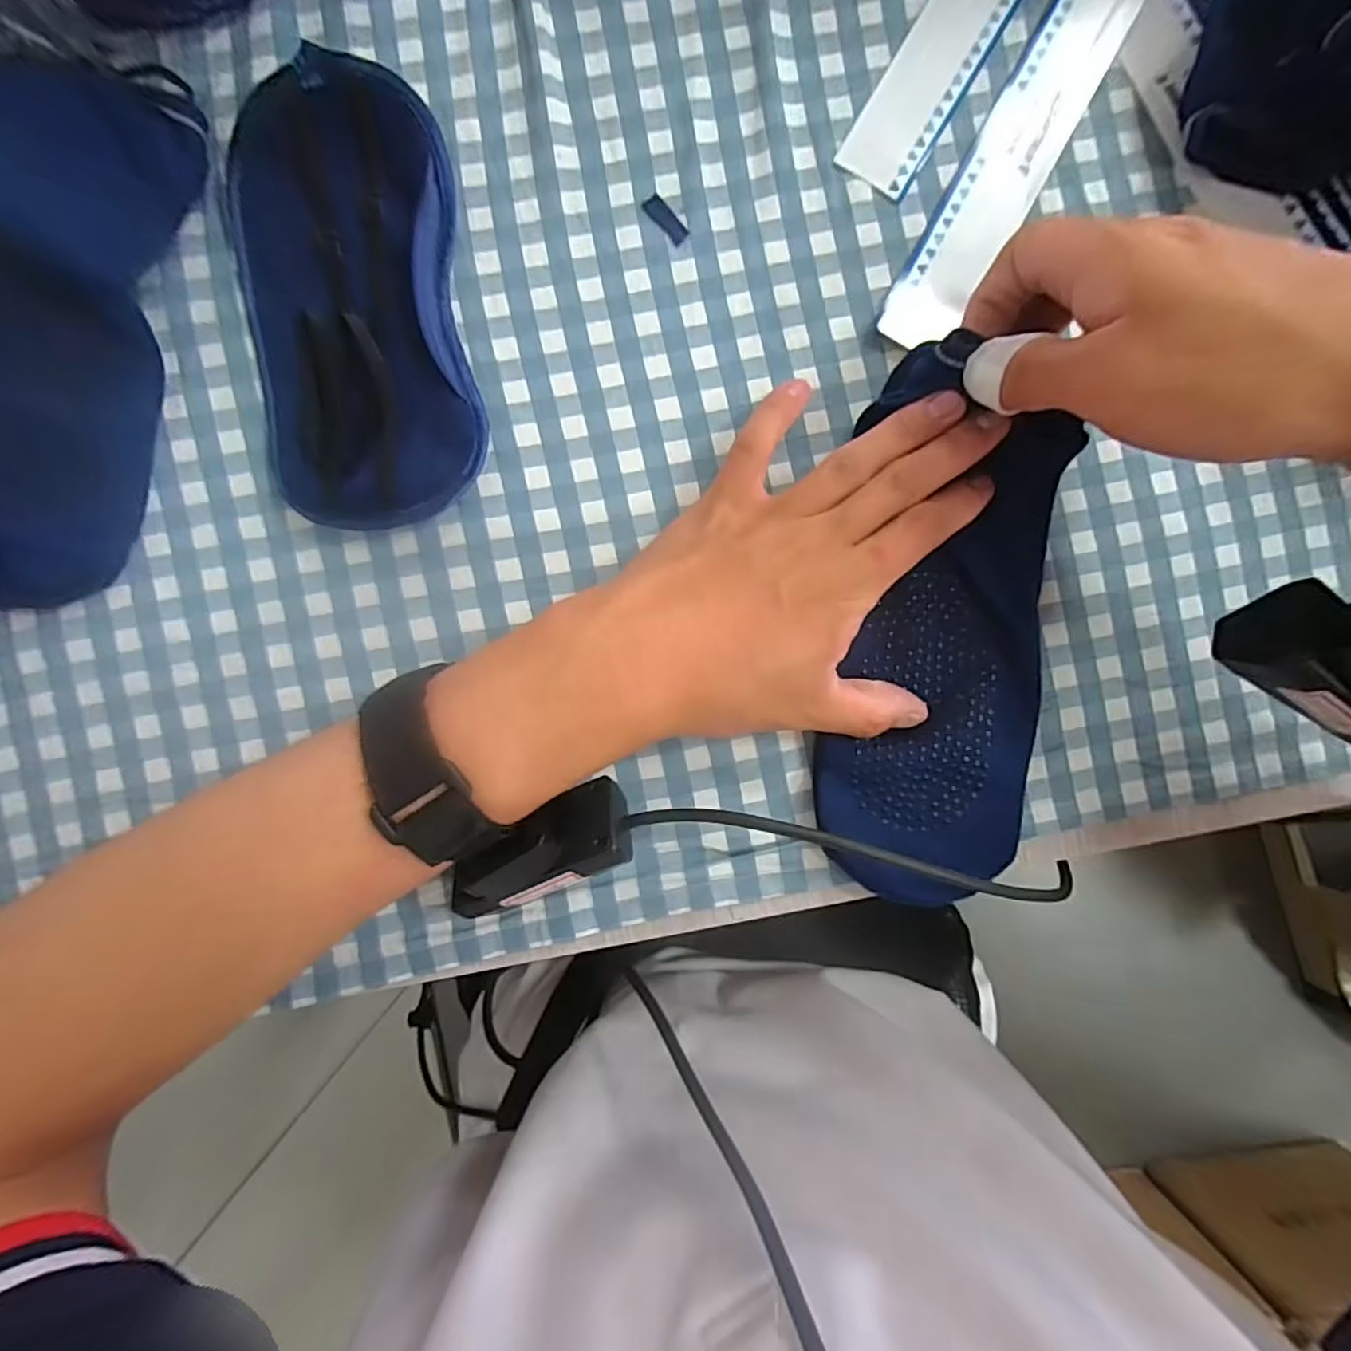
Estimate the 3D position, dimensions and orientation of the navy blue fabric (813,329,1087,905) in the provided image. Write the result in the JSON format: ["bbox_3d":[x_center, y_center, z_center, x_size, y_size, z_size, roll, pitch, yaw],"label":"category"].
[{"bbox_3d":[0.111,-0.014,0.254,0.087,0.023,0.212,9,93,-1],"label":"navy blue fabric"}]

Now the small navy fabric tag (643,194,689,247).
[{"bbox_3d":[-0.004,-0.194,0.265,0.008,0.004,0.023,-41,92,0],"label":"small navy fabric tag"}]

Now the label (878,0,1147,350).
[{"bbox_3d":[0.153,-0.234,0.264,0.033,0.010,0.216,30,90,-2],"label":"label"}]

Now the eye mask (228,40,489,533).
[{"bbox_3d":[-0.132,-0.147,0.254,0.091,0.023,0.171,-7,91,-1],"label":"eye mask"}]

